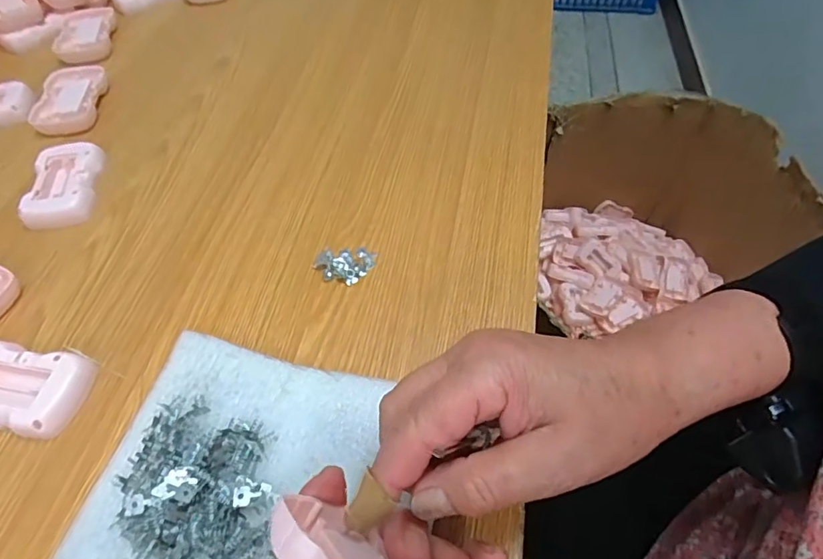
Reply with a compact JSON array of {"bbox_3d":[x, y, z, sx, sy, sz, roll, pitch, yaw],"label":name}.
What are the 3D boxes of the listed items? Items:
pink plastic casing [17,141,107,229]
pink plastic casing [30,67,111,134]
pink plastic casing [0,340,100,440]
[{"bbox_3d":[-0.293,-0.080,0.428,0.050,0.017,0.085,-9,56,-4],"label":"pink plastic casing"},{"bbox_3d":[-0.333,-0.175,0.496,0.057,0.011,0.093,-10,56,-4],"label":"pink plastic casing"},{"bbox_3d":[-0.250,0.068,0.323,0.084,0.020,0.053,9,57,8],"label":"pink plastic casing"}]

